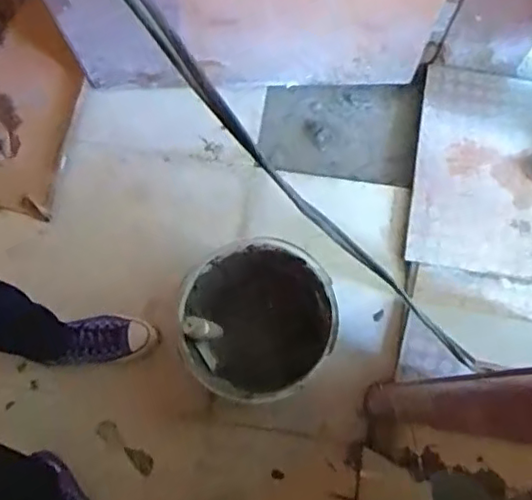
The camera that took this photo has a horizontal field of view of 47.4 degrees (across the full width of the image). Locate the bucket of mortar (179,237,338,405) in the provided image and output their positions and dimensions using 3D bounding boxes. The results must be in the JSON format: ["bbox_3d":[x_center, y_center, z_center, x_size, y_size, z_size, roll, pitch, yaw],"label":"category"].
[{"bbox_3d":[-0.013,0.141,1.235,0.296,0.385,0.302,0,76,1],"label":"bucket of mortar"}]

